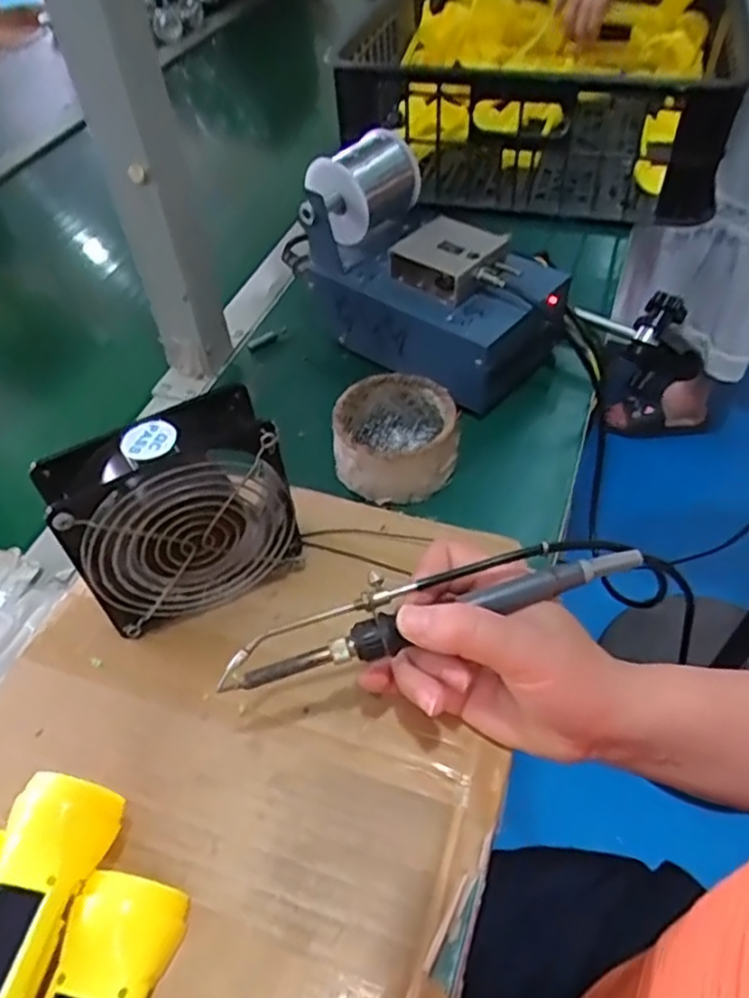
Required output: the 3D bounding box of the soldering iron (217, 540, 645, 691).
[{"bbox_3d":[0.028,0.050,0.347,0.207,0.017,0.032,-15,50,-3],"label":"soldering iron"}]

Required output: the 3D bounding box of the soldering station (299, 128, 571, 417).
[{"bbox_3d":[0.042,-0.180,0.570,0.213,0.129,0.117,35,61,30],"label":"soldering station"}]

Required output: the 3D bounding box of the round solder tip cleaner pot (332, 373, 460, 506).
[{"bbox_3d":[0.015,-0.043,0.504,0.083,0.050,0.083,-3,50,3],"label":"round solder tip cleaner pot"}]

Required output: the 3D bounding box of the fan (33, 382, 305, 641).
[{"bbox_3d":[-0.109,0.011,0.405,0.120,0.120,0.056,-27,52,-17],"label":"fan"}]

